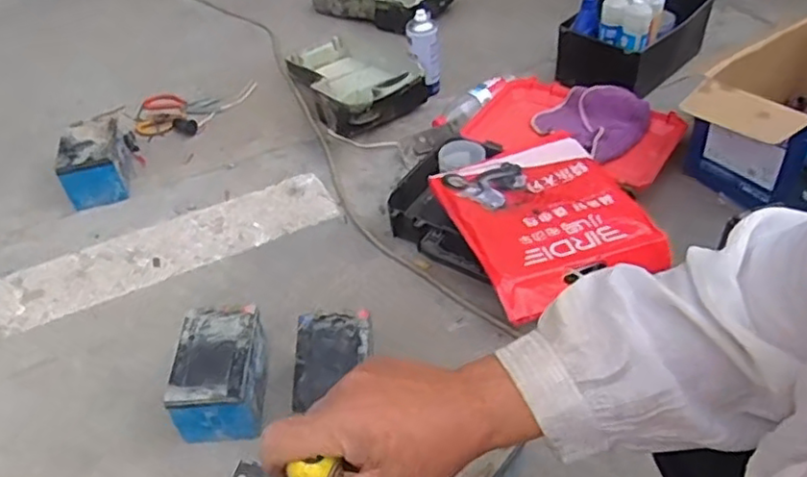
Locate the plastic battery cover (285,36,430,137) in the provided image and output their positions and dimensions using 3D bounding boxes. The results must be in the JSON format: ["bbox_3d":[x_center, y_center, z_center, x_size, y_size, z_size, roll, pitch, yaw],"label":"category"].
[{"bbox_3d":[-0.105,-0.361,1.422,0.229,0.100,0.401,-21,46,-15],"label":"plastic battery cover"}]

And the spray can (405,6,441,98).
[{"bbox_3d":[0.049,-0.388,1.373,0.054,0.176,0.050,-11,24,5],"label":"spray can"}]

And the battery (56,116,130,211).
[{"bbox_3d":[-0.596,-0.148,1.265,0.104,0.101,0.167,-13,44,-7],"label":"battery"}]

